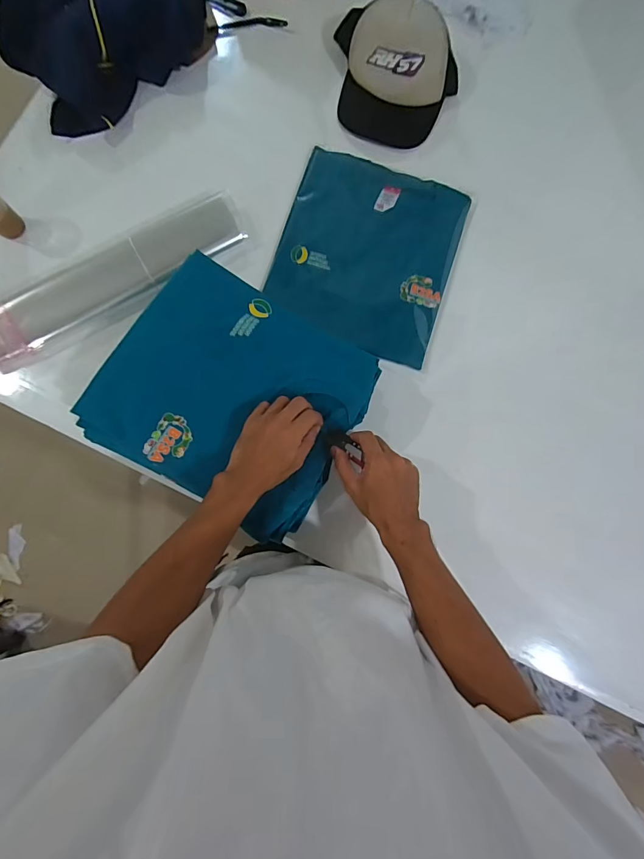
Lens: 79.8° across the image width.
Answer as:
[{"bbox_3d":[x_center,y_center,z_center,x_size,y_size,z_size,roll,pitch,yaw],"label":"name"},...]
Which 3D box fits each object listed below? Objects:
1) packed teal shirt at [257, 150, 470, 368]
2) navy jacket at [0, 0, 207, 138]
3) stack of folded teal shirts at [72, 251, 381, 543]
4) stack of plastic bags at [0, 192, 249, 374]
[{"bbox_3d":[0.077,-0.293,0.636,0.285,0.012,0.320,18,83,1],"label":"packed teal shirt"},{"bbox_3d":[-0.324,-0.631,0.617,0.334,0.117,0.149,-31,84,-5],"label":"navy jacket"},{"bbox_3d":[-0.121,-0.048,0.553,0.334,0.082,0.295,29,83,2],"label":"stack of folded teal shirts"},{"bbox_3d":[-0.330,-0.232,0.598,0.451,0.051,0.086,-31,84,-5],"label":"stack of plastic bags"}]

